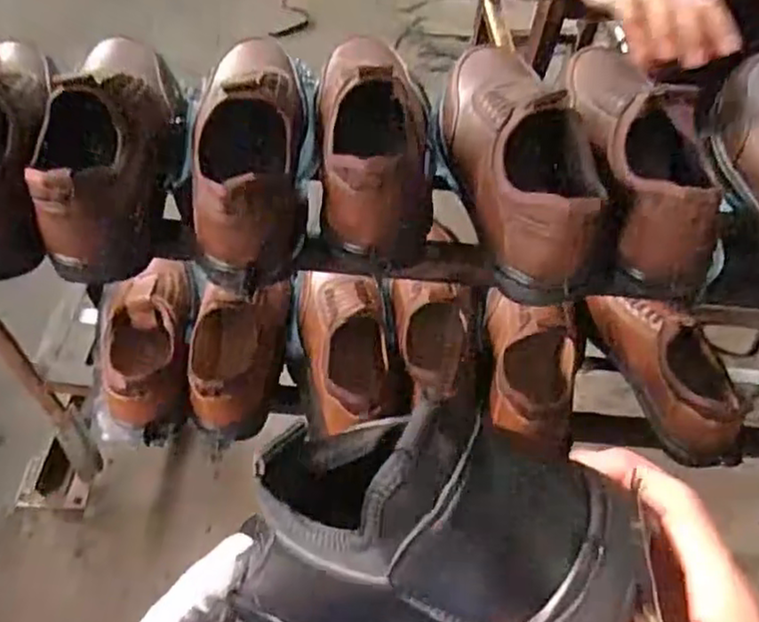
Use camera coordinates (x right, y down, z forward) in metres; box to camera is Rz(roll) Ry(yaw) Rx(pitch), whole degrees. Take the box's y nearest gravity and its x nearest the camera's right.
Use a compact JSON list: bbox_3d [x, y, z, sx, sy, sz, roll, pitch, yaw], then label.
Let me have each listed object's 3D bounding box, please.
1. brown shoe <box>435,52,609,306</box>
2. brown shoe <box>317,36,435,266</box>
[{"bbox_3d":[0.110,-0.139,0.561,0.099,0.091,0.276,-4,54,-3],"label":"brown shoe"},{"bbox_3d":[0.001,-0.157,0.572,0.095,0.090,0.245,-1,54,-1],"label":"brown shoe"}]

